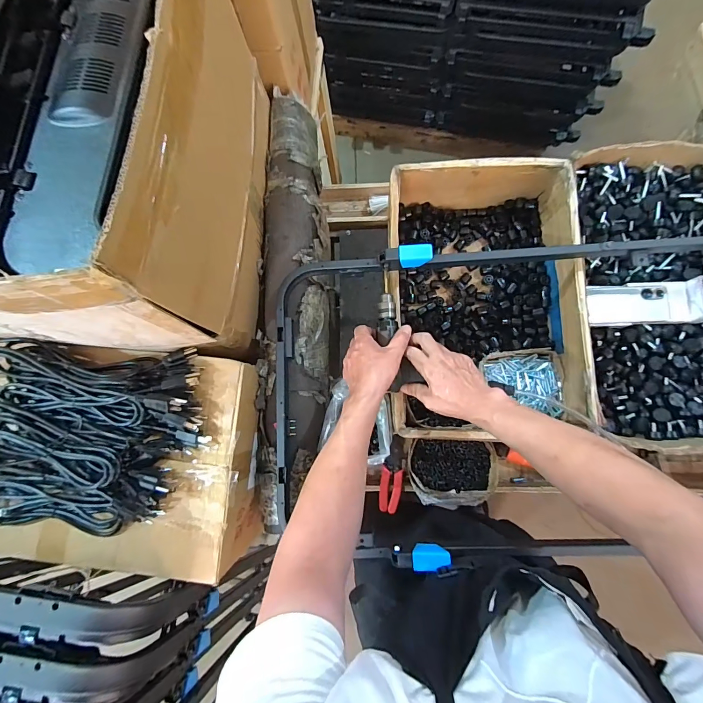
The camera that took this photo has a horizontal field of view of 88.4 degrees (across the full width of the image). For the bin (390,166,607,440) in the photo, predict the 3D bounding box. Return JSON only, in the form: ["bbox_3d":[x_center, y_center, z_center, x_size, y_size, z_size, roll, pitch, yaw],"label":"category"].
[{"bbox_3d":[0.256,-0.109,0.736,0.339,0.163,0.498,-1,82,5],"label":"bin"}]

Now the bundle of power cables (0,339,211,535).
[{"bbox_3d":[-0.493,0.132,0.574,0.510,0.055,0.290,3,82,5],"label":"bundle of power cables"}]

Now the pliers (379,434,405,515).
[{"bbox_3d":[0.092,0.268,0.802,0.046,0.010,0.162,11,68,6],"label":"pliers"}]

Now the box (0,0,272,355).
[{"bbox_3d":[-0.432,-0.315,0.531,0.506,0.380,0.571,3,82,5],"label":"box"}]

